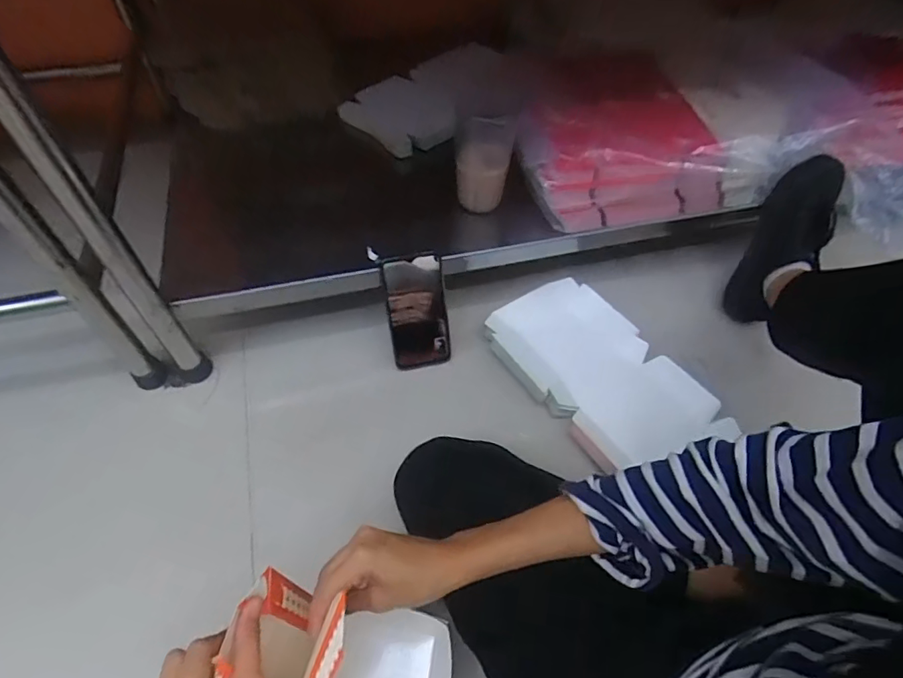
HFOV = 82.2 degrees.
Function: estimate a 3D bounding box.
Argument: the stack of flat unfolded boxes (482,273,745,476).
[{"bbox_3d":[0.200,0.052,0.694,0.183,0.042,0.311,-31,60,-21],"label":"stack of flat unfolded boxes"}]

